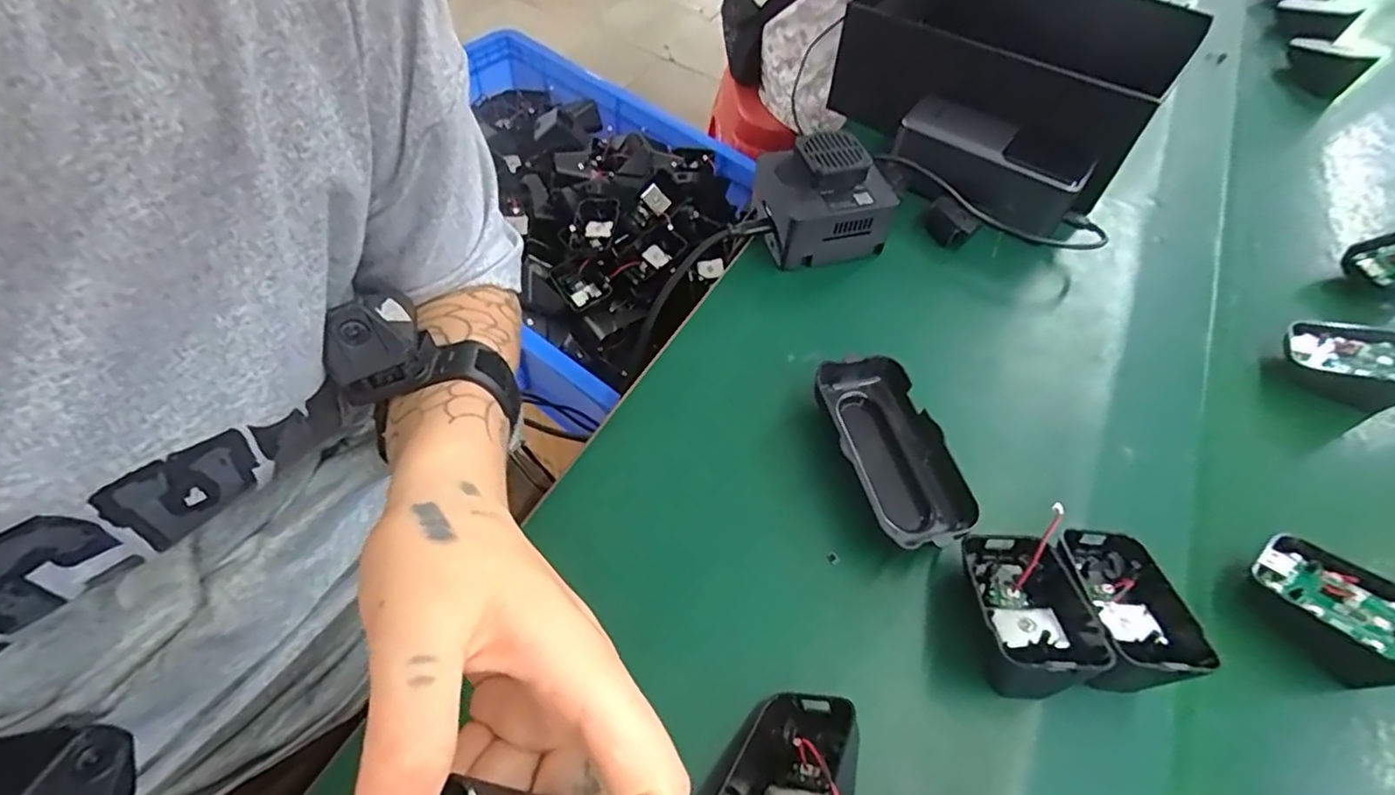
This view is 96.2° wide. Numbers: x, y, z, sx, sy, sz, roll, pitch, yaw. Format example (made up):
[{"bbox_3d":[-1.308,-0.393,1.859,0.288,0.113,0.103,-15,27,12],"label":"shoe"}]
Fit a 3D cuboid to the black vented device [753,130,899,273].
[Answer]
[{"bbox_3d":[0.082,-0.133,0.425,0.074,0.064,0.069,-14,58,-14],"label":"black vented device"}]

